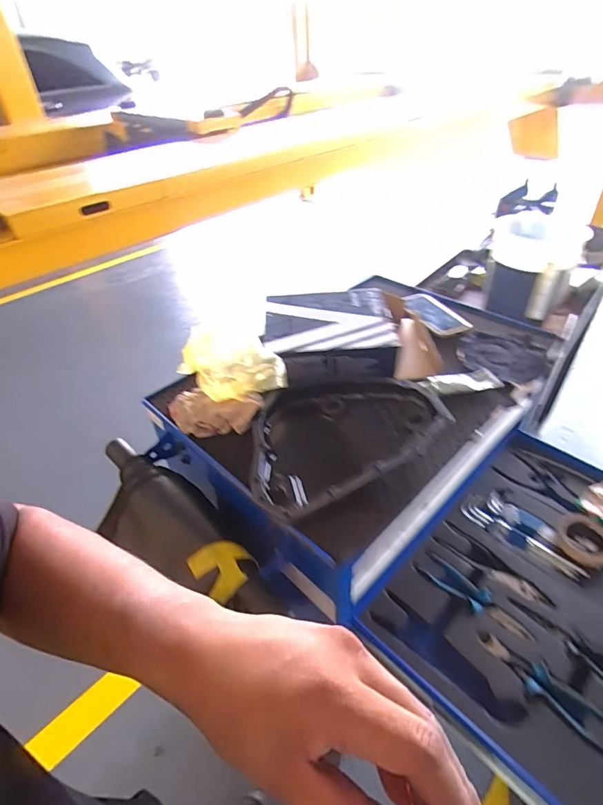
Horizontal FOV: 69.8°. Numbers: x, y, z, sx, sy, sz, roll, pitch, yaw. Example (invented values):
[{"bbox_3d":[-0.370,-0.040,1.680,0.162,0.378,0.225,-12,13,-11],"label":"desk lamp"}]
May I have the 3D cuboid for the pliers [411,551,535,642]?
[{"bbox_3d":[0.283,0.321,0.721,0.048,0.013,0.195,-35,49,-31],"label":"pliers"}]

